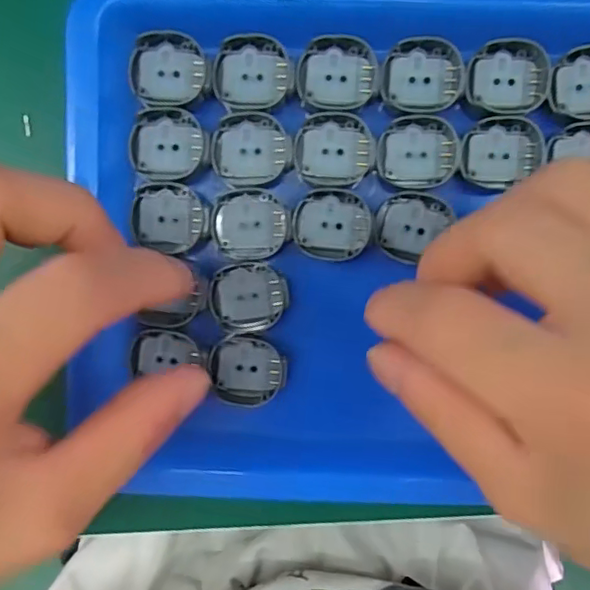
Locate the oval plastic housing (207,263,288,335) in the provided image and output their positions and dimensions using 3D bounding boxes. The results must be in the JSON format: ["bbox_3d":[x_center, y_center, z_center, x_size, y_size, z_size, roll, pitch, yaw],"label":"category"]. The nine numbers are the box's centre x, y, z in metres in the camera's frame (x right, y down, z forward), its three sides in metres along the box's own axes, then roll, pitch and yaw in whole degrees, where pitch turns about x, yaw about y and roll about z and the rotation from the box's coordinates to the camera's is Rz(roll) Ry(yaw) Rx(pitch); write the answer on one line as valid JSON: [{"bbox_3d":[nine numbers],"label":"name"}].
[{"bbox_3d":[-0.017,0.001,0.212,0.028,0.004,0.026,9,93,0],"label":"oval plastic housing"}]

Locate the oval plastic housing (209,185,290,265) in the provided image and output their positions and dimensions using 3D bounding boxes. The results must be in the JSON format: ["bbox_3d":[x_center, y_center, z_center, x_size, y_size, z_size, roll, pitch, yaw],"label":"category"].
[{"bbox_3d":[-0.016,-0.026,0.210,0.028,0.004,0.026,1,93,1],"label":"oval plastic housing"}]

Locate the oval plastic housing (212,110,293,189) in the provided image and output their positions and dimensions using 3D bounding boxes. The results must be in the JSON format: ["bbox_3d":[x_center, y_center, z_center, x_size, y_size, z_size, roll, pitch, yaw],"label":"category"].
[{"bbox_3d":[-0.016,-0.052,0.208,0.027,0.004,0.026,-8,93,1],"label":"oval plastic housing"}]

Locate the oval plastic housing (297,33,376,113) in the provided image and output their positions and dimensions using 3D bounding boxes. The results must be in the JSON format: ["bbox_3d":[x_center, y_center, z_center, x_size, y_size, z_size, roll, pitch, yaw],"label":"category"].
[{"bbox_3d":[0.015,-0.078,0.204,0.027,0.005,0.026,4,93,0],"label":"oval plastic housing"}]

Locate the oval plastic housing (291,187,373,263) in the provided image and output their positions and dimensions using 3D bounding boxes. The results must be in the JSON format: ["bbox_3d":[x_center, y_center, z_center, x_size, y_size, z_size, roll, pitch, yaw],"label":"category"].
[{"bbox_3d":[0.014,-0.025,0.209,0.028,0.004,0.025,7,93,0],"label":"oval plastic housing"}]

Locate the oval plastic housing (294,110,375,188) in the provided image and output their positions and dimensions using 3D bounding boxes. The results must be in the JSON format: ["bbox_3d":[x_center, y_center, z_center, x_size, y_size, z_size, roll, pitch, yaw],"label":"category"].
[{"bbox_3d":[0.015,-0.051,0.206,0.028,0.006,0.025,3,93,0],"label":"oval plastic housing"}]

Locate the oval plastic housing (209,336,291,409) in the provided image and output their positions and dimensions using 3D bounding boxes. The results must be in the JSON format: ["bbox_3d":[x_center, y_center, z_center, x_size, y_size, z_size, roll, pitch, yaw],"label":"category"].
[{"bbox_3d":[-0.018,0.028,0.213,0.028,0.006,0.025,10,93,0],"label":"oval plastic housing"}]

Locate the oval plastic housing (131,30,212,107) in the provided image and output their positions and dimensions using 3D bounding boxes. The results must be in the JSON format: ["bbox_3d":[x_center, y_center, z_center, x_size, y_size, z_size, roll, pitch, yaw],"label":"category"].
[{"bbox_3d":[-0.044,-0.079,0.203,0.027,0.005,0.025,-6,93,1],"label":"oval plastic housing"}]

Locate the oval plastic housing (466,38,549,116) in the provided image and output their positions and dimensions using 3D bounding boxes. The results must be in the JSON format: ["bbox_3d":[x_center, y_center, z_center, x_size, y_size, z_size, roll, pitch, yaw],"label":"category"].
[{"bbox_3d":[0.076,-0.077,0.204,0.028,0.005,0.025,9,93,0],"label":"oval plastic housing"}]

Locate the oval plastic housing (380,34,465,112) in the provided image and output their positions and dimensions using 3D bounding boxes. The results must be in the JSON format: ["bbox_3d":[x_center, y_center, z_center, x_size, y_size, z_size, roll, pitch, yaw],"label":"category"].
[{"bbox_3d":[0.046,-0.078,0.204,0.029,0.006,0.024,-1,93,1],"label":"oval plastic housing"}]

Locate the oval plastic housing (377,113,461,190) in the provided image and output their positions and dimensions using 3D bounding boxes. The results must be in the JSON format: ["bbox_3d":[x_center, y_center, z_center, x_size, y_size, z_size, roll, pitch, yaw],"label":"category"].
[{"bbox_3d":[0.044,-0.051,0.207,0.028,0.005,0.025,-6,93,1],"label":"oval plastic housing"}]

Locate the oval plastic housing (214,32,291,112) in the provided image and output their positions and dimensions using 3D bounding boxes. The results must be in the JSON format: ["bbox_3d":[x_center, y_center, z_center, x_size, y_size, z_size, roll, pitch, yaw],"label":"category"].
[{"bbox_3d":[-0.015,-0.079,0.205,0.026,0.006,0.026,6,93,0],"label":"oval plastic housing"}]

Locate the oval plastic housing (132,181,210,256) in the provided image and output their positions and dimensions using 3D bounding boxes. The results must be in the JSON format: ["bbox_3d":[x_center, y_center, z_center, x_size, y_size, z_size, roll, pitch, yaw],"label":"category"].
[{"bbox_3d":[-0.045,-0.028,0.211,0.027,0.005,0.025,4,93,0],"label":"oval plastic housing"}]

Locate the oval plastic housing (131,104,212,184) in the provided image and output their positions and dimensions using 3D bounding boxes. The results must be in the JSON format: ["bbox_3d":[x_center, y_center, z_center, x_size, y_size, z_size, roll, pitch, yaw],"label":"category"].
[{"bbox_3d":[-0.045,-0.053,0.208,0.028,0.006,0.025,14,93,0],"label":"oval plastic housing"}]

